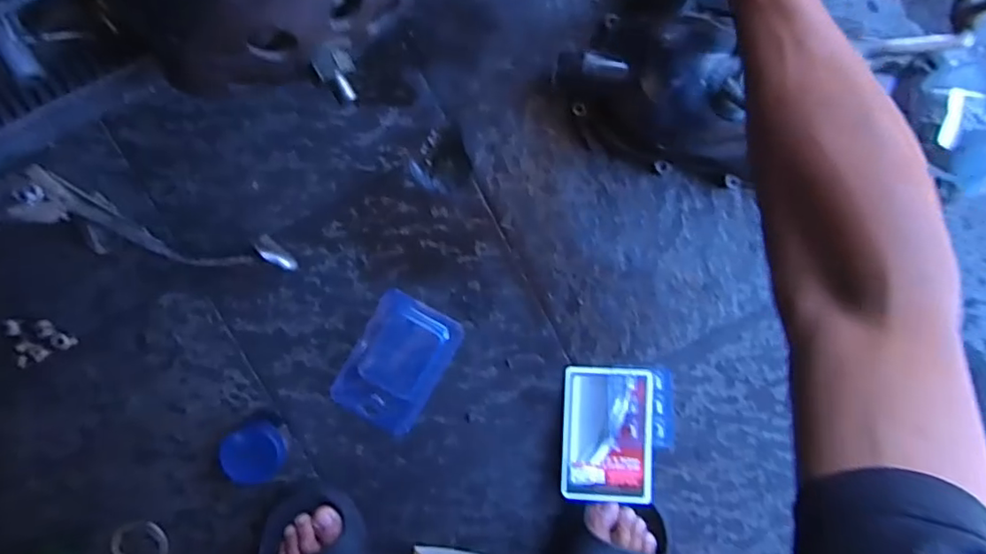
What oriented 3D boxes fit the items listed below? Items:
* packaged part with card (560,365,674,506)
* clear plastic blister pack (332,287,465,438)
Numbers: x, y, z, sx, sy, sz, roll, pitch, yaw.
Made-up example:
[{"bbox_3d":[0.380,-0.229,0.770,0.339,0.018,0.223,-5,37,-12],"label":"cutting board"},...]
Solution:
[{"bbox_3d":[0.130,0.164,0.593,0.112,0.025,0.138,2,98,-1],"label":"packaged part with card"},{"bbox_3d":[-0.097,0.090,0.589,0.093,0.009,0.136,30,97,-4],"label":"clear plastic blister pack"}]

